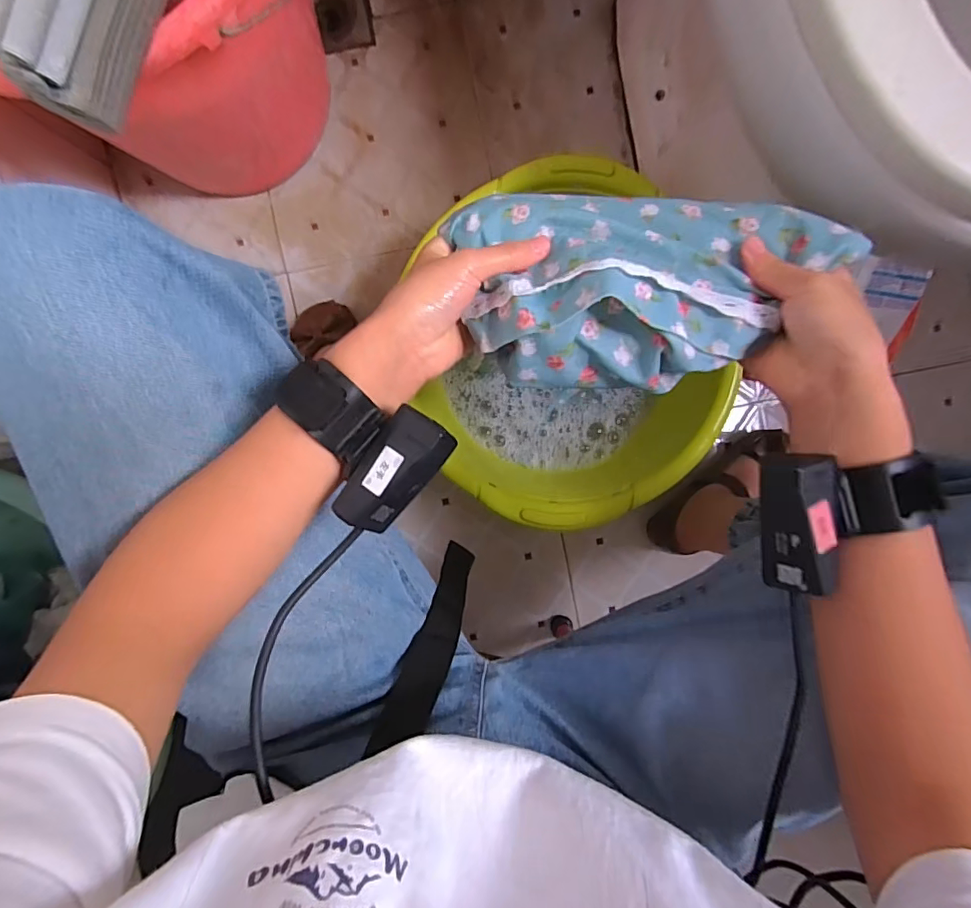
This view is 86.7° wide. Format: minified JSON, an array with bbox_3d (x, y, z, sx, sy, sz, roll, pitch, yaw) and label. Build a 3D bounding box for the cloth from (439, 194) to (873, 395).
[{"bbox_3d":[0.090,-0.099,0.300,0.220,0.061,0.121,5,94,1],"label":"cloth"}]

